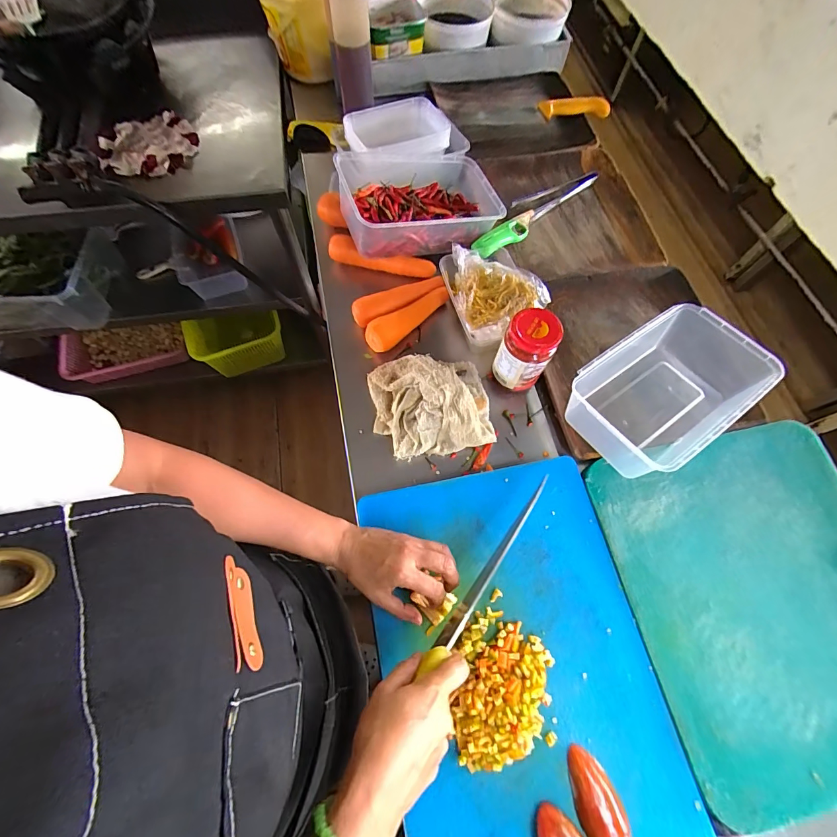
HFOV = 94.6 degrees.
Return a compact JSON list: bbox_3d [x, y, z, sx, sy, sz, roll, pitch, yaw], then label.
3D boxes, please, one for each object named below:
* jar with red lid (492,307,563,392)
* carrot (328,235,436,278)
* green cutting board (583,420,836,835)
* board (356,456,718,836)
[{"bbox_3d":[0.148,-0.092,0.538,0.067,0.106,0.066,0,67,0],"label":"jar with red lid"},{"bbox_3d":[-0.062,-0.273,0.653,0.180,0.035,0.033,12,68,3],"label":"carrot"},{"bbox_3d":[0.426,0.208,0.466,0.338,0.011,0.377,-11,68,-5],"label":"green cutting board"},{"bbox_3d":[0.112,0.277,0.430,0.296,0.020,0.441,-12,68,-5],"label":"board"}]

